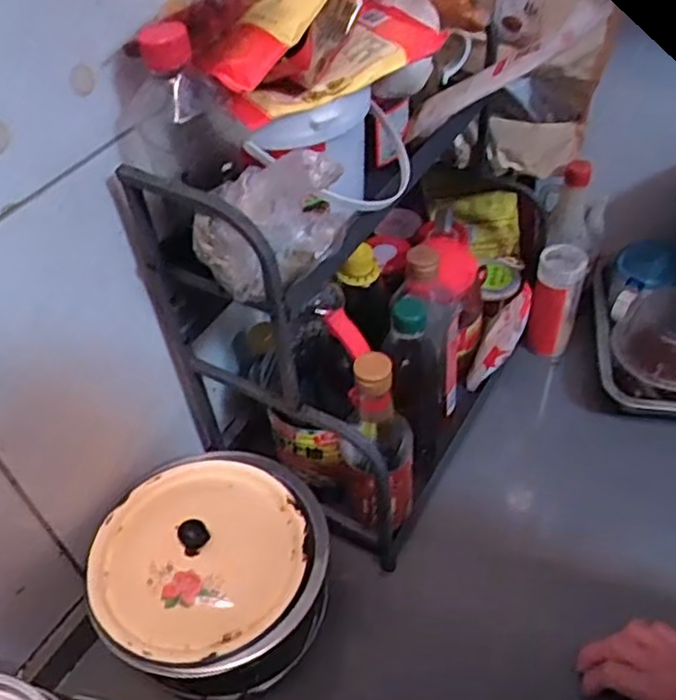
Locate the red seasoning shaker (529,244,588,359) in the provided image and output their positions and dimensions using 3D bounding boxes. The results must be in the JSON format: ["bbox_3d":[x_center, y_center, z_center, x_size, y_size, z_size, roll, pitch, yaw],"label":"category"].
[{"bbox_3d":[0.267,-0.058,0.856,0.055,0.138,0.051,13,50,16],"label":"red seasoning shaker"}]

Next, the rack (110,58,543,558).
[{"bbox_3d":[0.058,-0.090,0.720,0.240,0.388,0.437,26,54,25],"label":"rack"}]

